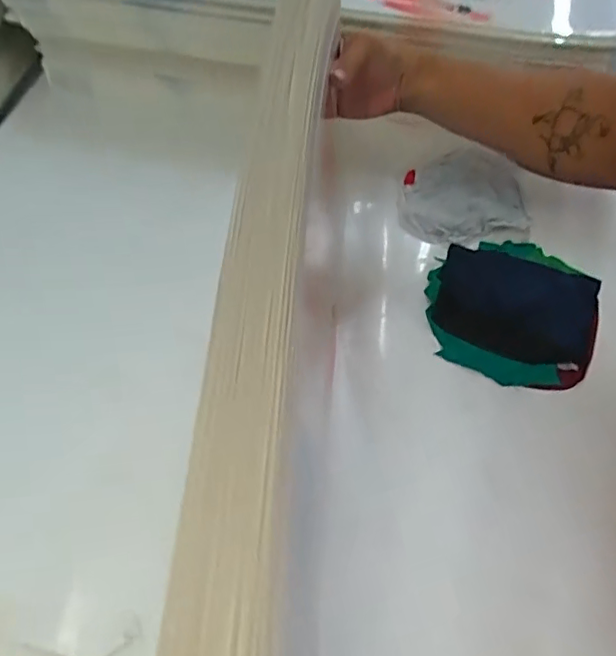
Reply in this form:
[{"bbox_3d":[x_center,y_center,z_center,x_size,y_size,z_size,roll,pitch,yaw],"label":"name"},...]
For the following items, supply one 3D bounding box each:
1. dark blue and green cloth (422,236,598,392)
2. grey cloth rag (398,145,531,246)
[{"bbox_3d":[0.218,-0.027,0.612,0.173,0.029,0.175,12,60,7],"label":"dark blue and green cloth"},{"bbox_3d":[0.184,-0.161,0.693,0.144,0.021,0.136,1,59,1],"label":"grey cloth rag"}]

